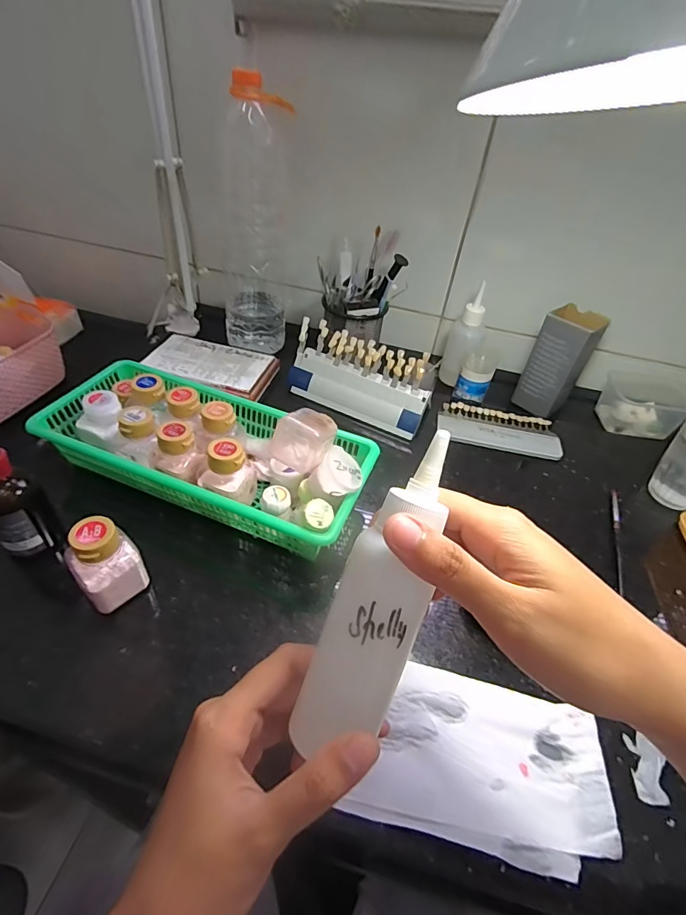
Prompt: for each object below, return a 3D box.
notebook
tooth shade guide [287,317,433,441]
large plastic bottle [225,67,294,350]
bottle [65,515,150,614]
[{"bbox_3d":[-0.166,-0.116,0.569,0.147,0.021,0.089,16,44,8],"label":"notebook"},{"bbox_3d":[0.021,-0.097,0.550,0.178,0.092,0.028,23,6,16],"label":"tooth shade guide"},{"bbox_3d":[-0.115,-0.291,0.584,0.088,0.295,0.080,-2,45,-10],"label":"large plastic bottle"},{"bbox_3d":[-0.176,0.080,0.332,0.038,0.077,0.041,37,51,27],"label":"bottle"}]

